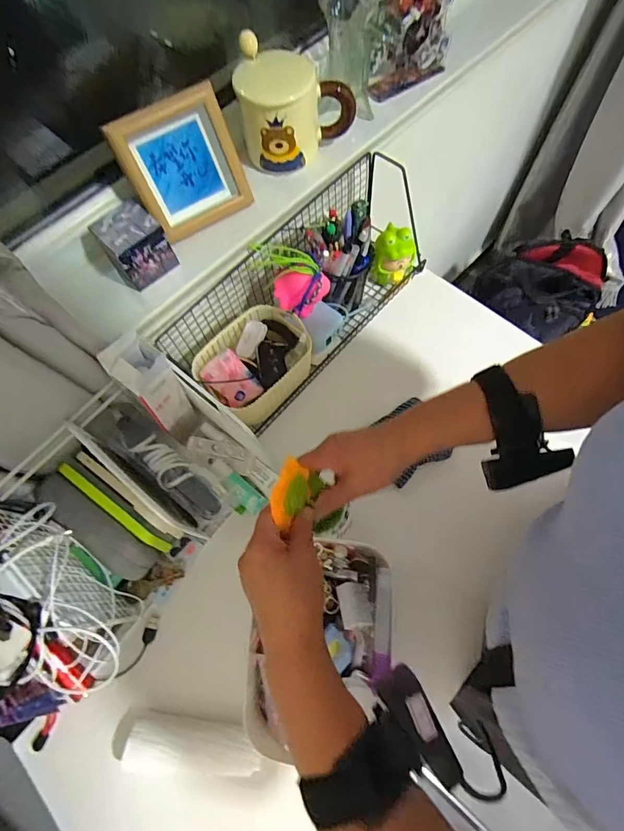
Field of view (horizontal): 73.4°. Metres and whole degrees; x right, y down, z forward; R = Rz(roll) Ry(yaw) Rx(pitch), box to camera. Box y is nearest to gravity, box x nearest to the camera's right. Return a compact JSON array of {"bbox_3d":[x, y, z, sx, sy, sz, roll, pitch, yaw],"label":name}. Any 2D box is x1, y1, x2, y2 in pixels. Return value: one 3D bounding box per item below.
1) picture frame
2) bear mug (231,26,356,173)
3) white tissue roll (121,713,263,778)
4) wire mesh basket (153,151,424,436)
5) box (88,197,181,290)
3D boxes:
[{"bbox_3d":[-0.137,-0.268,0.452,0.115,0.118,0.023,-33,42,-11],"label":"picture frame"},{"bbox_3d":[-0.018,-0.354,0.489,0.132,0.094,0.089,7,69,4],"label":"bear mug"},{"bbox_3d":[-0.125,0.351,0.443,0.136,0.031,0.044,3,69,3],"label":"white tissue roll"},{"bbox_3d":[-0.009,-0.158,0.581,0.134,0.161,0.380,41,75,15],"label":"wire mesh basket"},{"bbox_3d":[-0.190,-0.183,0.452,0.062,0.057,0.054,-34,72,-11],"label":"box"}]

